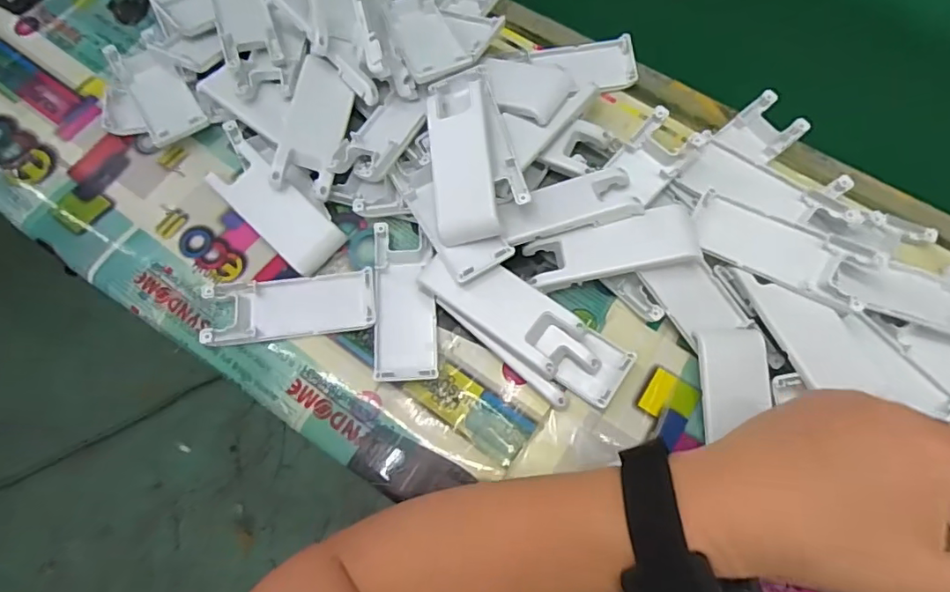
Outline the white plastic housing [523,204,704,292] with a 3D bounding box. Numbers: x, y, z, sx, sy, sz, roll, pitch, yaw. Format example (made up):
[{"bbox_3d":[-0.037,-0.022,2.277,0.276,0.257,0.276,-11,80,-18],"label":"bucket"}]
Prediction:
[{"bbox_3d":[0.084,-0.030,0.335,0.099,0.012,0.036,-9,70,-3],"label":"white plastic housing"}]

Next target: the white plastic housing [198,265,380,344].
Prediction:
[{"bbox_3d":[-0.116,0.006,0.350,0.104,0.010,0.042,-7,70,-3],"label":"white plastic housing"}]

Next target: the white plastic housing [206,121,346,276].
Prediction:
[{"bbox_3d":[-0.141,-0.067,0.370,0.121,0.019,0.042,41,75,13],"label":"white plastic housing"}]

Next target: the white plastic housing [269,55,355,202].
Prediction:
[{"bbox_3d":[-0.107,-0.115,0.374,0.037,0.018,0.097,8,70,3],"label":"white plastic housing"}]

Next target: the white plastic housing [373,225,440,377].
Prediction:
[{"bbox_3d":[-0.045,0.004,0.353,0.039,0.011,0.100,-3,70,-1],"label":"white plastic housing"}]

